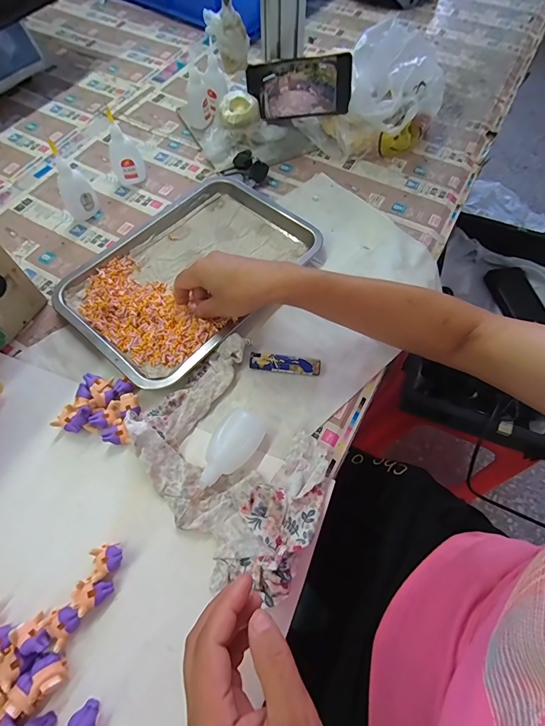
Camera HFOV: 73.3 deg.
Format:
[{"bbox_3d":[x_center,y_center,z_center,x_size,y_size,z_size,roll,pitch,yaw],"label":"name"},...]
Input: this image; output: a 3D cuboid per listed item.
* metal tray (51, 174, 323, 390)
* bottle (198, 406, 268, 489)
[{"bbox_3d":[-0.112,-0.131,0.481,0.228,0.021,0.310,38,69,17],"label":"metal tray"},{"bbox_3d":[-0.044,0.087,0.369,0.042,0.020,0.084,34,68,15],"label":"bottle"}]

